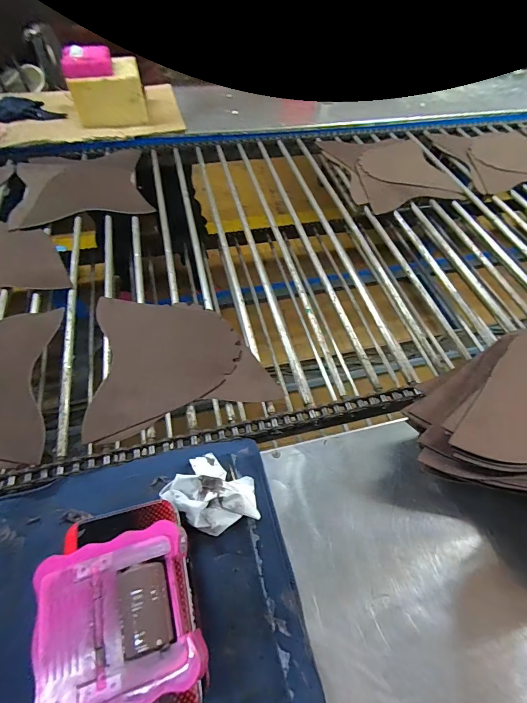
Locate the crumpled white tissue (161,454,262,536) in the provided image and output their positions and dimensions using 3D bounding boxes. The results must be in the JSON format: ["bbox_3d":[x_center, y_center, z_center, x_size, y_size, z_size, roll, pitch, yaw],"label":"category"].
[{"bbox_3d":[-0.054,0.164,0.409,0.104,0.055,0.077,24,59,13],"label":"crumpled white tissue"}]

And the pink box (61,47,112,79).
[{"bbox_3d":[-0.431,-0.705,0.865,0.113,0.039,0.069,-5,57,-6],"label":"pink box"}]

